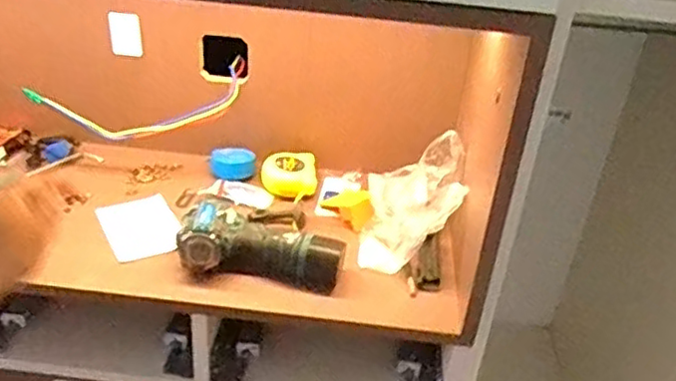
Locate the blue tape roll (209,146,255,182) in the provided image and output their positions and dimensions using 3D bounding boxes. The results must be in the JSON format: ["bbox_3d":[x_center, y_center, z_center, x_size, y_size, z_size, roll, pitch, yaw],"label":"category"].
[{"bbox_3d":[-0.151,-0.039,0.958,0.062,0.025,0.055,-3,34,-10],"label":"blue tape roll"}]

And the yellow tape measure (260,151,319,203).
[{"bbox_3d":[-0.068,-0.018,0.930,0.081,0.040,0.085,0,34,-6],"label":"yellow tape measure"}]

